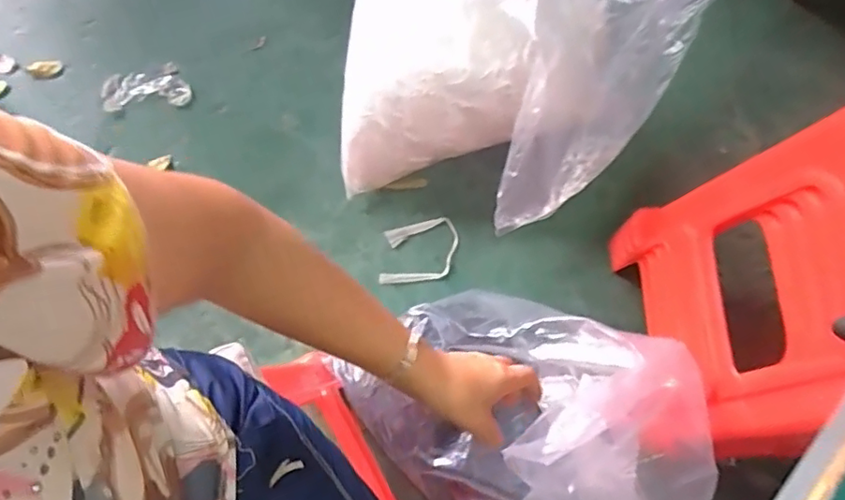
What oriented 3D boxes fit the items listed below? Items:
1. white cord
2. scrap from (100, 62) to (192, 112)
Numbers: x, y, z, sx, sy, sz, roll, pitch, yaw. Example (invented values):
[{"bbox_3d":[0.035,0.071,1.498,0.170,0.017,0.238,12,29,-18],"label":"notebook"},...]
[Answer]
[{"bbox_3d":[-0.008,0.001,1.044,0.149,0.009,0.110,-7,74,-2],"label":"white cord"},{"bbox_3d":[-0.567,-0.328,1.152,0.193,0.030,0.081,-5,74,-2],"label":"scrap"}]

